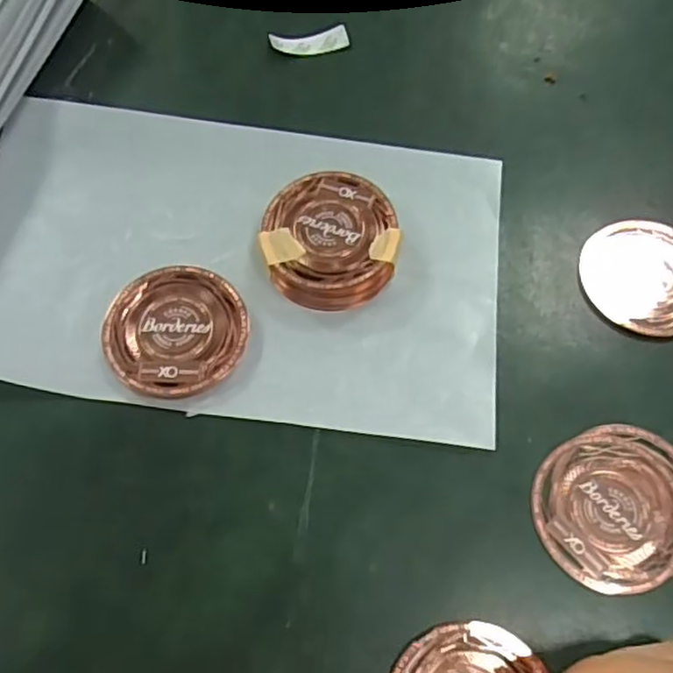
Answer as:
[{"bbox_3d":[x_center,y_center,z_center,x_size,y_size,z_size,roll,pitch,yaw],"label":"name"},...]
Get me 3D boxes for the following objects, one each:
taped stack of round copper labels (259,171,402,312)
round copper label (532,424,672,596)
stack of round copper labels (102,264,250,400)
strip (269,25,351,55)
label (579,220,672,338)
[{"bbox_3d":[-0.003,-0.044,0.294,0.059,0.020,0.060,-13,67,-7],"label":"taped stack of round copper labels"},{"bbox_3d":[0.114,0.067,0.258,0.068,0.004,0.061,-21,69,-10],"label":"round copper label"},{"bbox_3d":[-0.070,-0.003,0.278,0.059,0.009,0.060,-28,70,-13],"label":"stack of round copper labels"},{"bbox_3d":[-0.015,-0.164,0.358,0.043,0.006,0.012,-11,67,-6],"label":"strip"},{"bbox_3d":[0.146,-0.028,0.300,0.058,0.004,0.059,1,66,-1],"label":"label"}]

